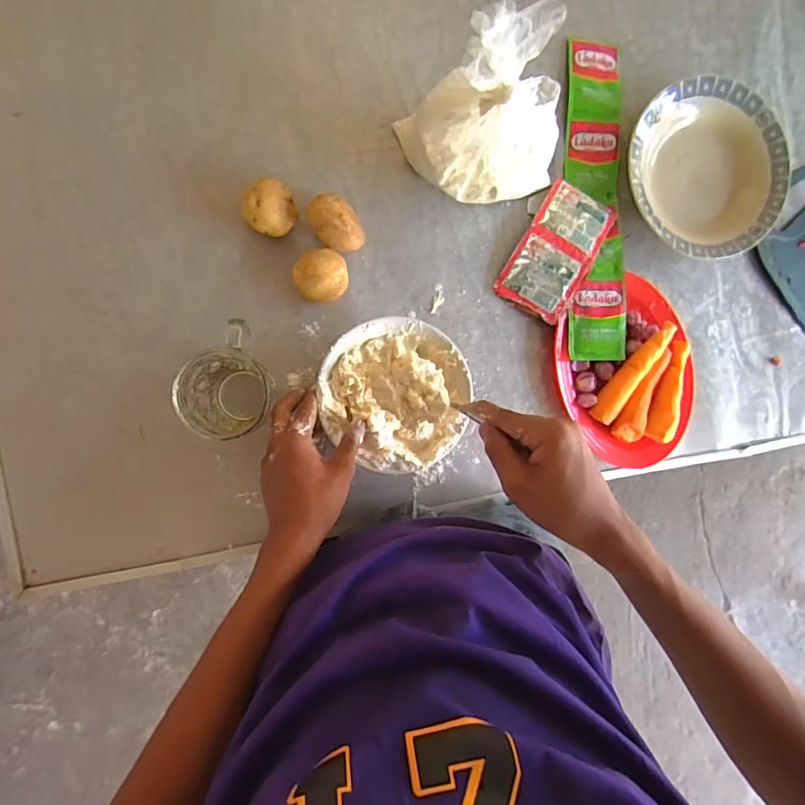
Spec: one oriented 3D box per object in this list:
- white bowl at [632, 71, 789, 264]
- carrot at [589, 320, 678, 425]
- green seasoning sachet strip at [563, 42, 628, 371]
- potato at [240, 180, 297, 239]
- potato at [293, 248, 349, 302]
[{"bbox_3d":[0.354,-0.272,0.561,0.192,0.046,0.193,0,91,-7],"label":"white bowl"},{"bbox_3d":[0.268,-0.036,0.554,0.028,0.032,0.136,34,87,-6],"label":"carrot"},{"bbox_3d":[0.224,-0.235,0.548,0.065,0.024,0.368,0,91,-7],"label":"green seasoning sachet strip"},{"bbox_3d":[-0.135,-0.198,0.492,0.050,0.040,0.050,0,91,-7],"label":"potato"},{"bbox_3d":[-0.084,-0.132,0.500,0.053,0.044,0.051,-2,92,-7],"label":"potato"}]

